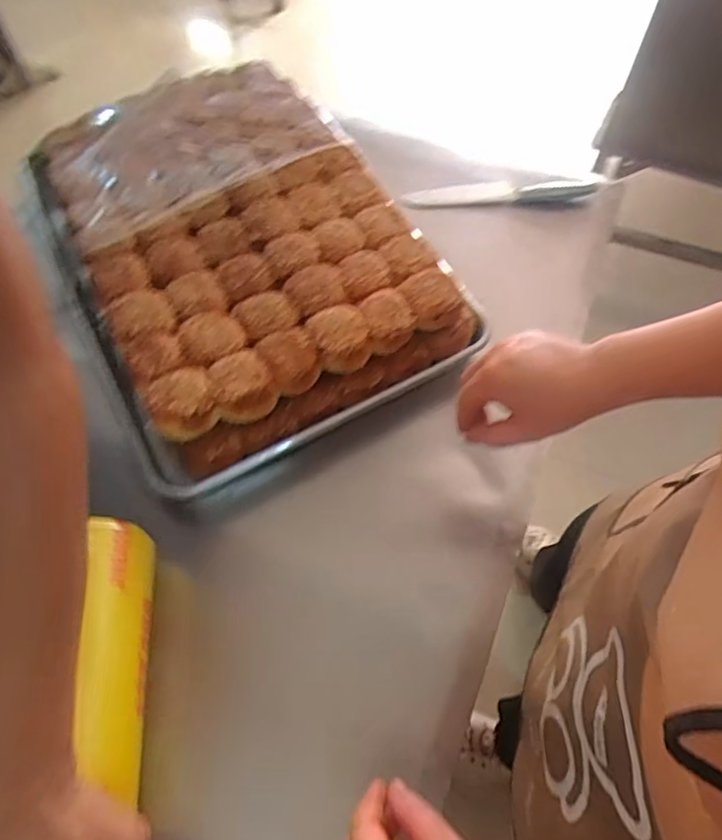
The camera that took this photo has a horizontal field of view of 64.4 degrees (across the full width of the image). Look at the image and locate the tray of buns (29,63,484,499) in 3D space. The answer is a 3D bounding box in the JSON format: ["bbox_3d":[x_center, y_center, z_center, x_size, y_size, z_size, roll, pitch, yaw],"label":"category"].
[{"bbox_3d":[-0.155,-0.222,0.688,0.382,0.092,0.549,-26,62,-16],"label":"tray of buns"}]

